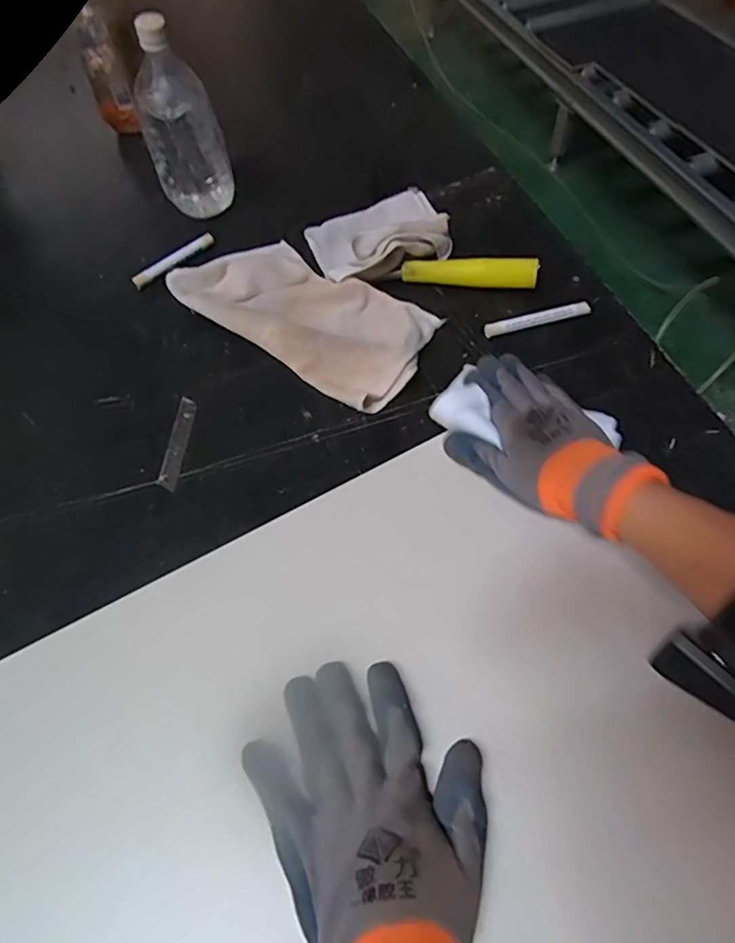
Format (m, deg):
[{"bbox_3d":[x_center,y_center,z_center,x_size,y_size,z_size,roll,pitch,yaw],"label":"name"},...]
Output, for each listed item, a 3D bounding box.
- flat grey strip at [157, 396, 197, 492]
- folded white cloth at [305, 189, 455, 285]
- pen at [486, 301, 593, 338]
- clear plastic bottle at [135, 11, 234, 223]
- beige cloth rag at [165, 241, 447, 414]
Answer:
[{"bbox_3d":[-0.177,-0.028,0.503,0.017,0.004,0.101,0,59,4],"label":"flat grey strip"},{"bbox_3d":[0.014,-0.270,0.598,0.159,0.045,0.127,-21,59,-8],"label":"folded white cloth"},{"bbox_3d":[0.171,-0.153,0.538,0.106,0.012,0.016,-13,59,-3],"label":"pen"},{"bbox_3d":[-0.211,-0.389,0.603,0.083,0.190,0.063,-20,59,-8],"label":"clear plastic bottle"},{"bbox_3d":[-0.063,-0.169,0.563,0.277,0.028,0.138,34,67,22],"label":"beige cloth rag"}]

